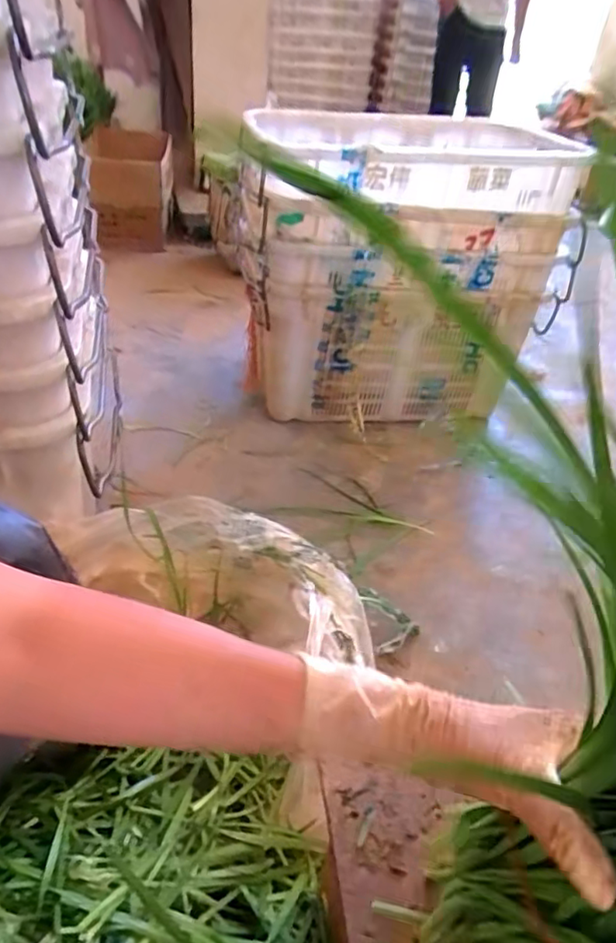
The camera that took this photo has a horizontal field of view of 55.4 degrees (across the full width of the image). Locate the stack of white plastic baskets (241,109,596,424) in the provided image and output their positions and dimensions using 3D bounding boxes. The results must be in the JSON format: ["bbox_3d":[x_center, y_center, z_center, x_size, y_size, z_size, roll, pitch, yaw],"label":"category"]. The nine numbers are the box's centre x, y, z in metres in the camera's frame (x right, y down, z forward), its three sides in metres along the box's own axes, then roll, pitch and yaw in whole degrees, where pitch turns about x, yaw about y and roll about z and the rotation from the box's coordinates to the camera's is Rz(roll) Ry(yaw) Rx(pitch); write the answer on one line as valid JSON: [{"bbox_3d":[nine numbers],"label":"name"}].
[{"bbox_3d":[0.197,-0.560,1.599,0.753,0.636,0.628,-4,40,-13],"label":"stack of white plastic baskets"}]

